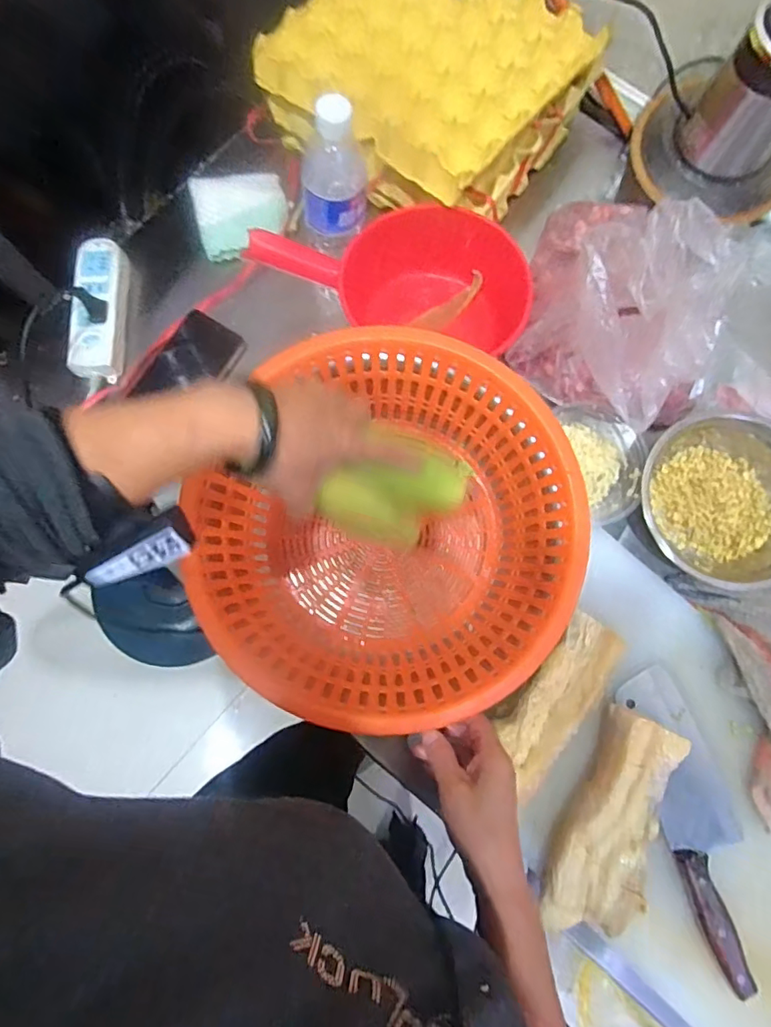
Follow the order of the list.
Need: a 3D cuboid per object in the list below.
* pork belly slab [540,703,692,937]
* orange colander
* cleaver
[{"bbox_3d":[0.222,0.300,0.517,0.082,0.034,0.202,24,80,5],"label":"pork belly slab"},{"bbox_3d":[0.008,0.022,0.537,0.333,0.154,0.340,0,79,0],"label":"orange colander"},{"bbox_3d":[0.315,0.306,0.533,0.073,0.027,0.283,-16,79,-3],"label":"cleaver"}]

